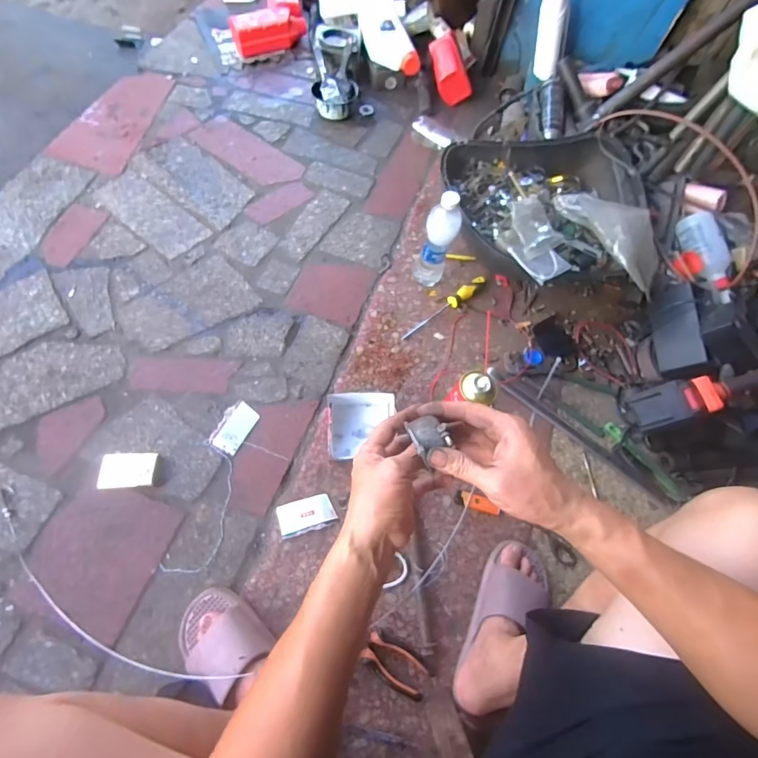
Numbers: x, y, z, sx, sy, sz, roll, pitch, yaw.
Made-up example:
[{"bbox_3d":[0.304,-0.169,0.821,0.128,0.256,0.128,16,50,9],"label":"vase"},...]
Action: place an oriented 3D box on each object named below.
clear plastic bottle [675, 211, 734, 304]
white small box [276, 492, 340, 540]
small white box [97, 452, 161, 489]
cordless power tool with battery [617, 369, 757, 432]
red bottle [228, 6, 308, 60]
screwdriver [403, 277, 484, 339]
[{"bbox_3d":[0.722,-0.269,0.927,0.071,0.065,0.213,-1,67,-6],"label":"clear plastic bottle"},{"bbox_3d":[-0.122,0.230,0.726,0.093,0.012,0.056,-17,66,-9],"label":"white small box"},{"bbox_3d":[-0.431,0.158,0.740,0.085,0.025,0.062,0,67,-5],"label":"small white box"},{"bbox_3d":[0.628,0.011,0.743,0.373,0.094,0.078,-11,65,-6],"label":"cordless power tool with battery"},{"bbox_3d":[-0.322,-1.033,1.274,0.217,0.074,0.074,-22,68,-13],"label":"red bottle"},{"bbox_3d":[0.140,-0.155,0.906,0.231,0.028,0.031,-35,70,-16],"label":"screwdriver"}]

